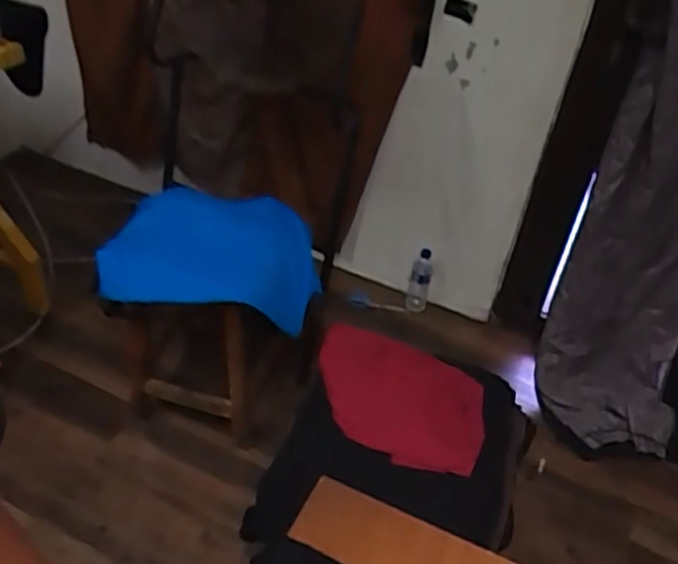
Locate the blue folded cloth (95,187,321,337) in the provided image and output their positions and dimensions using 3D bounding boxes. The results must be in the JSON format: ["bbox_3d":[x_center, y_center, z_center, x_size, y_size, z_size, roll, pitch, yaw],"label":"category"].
[{"bbox_3d":[-0.279,-0.068,1.617,0.461,0.120,0.356,5,40,0],"label":"blue folded cloth"}]

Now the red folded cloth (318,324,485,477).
[{"bbox_3d":[0.102,0.196,1.198,0.288,0.097,0.208,9,40,5],"label":"red folded cloth"}]

